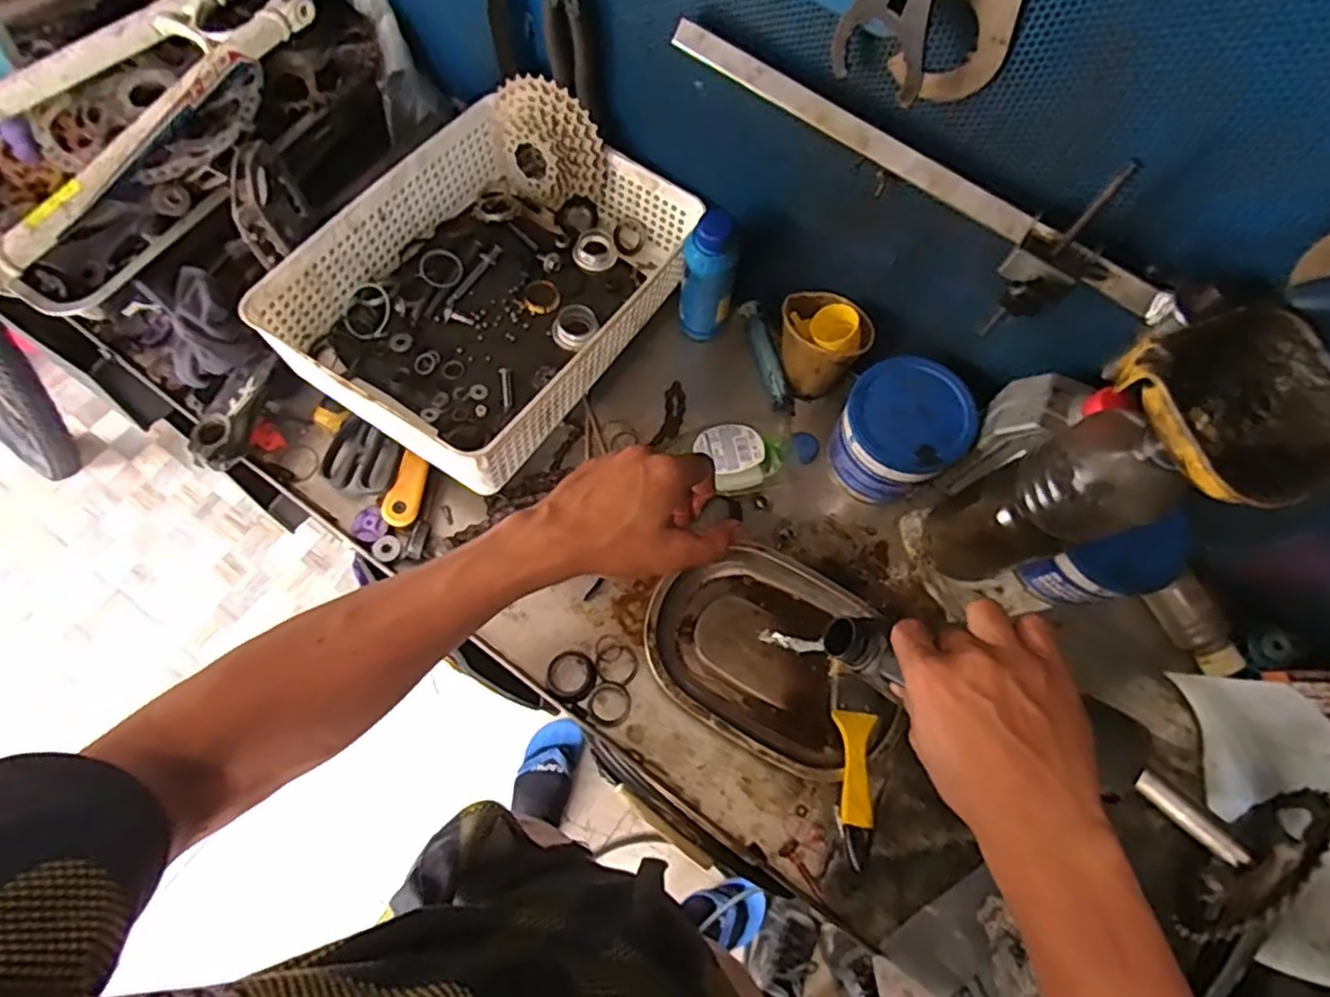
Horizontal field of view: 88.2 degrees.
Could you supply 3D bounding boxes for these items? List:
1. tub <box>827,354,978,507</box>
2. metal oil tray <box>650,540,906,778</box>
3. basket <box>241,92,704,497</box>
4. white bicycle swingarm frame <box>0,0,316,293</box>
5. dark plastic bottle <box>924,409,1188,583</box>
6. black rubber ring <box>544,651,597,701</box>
[{"bbox_3d":[0.206,-0.057,0.614,0.100,0.092,0.099,1,70,-2],"label":"tub"},{"bbox_3d":[0.094,0.131,0.580,0.214,0.034,0.155,28,71,8],"label":"metal oil tray"},{"bbox_3d":[-0.150,-0.191,0.608,0.246,0.086,0.333,35,72,10],"label":"basket"},{"bbox_3d":[-0.508,-0.353,0.604,0.175,0.035,0.380,32,72,10],"label":"white bicycle swingarm frame"},{"bbox_3d":[0.279,0.006,0.509,0.074,0.251,0.076,1,70,-2],"label":"dark plastic bottle"},{"bbox_3d":[-0.077,0.148,0.571,0.040,0.018,0.040,1,70,-2],"label":"black rubber ring"}]

